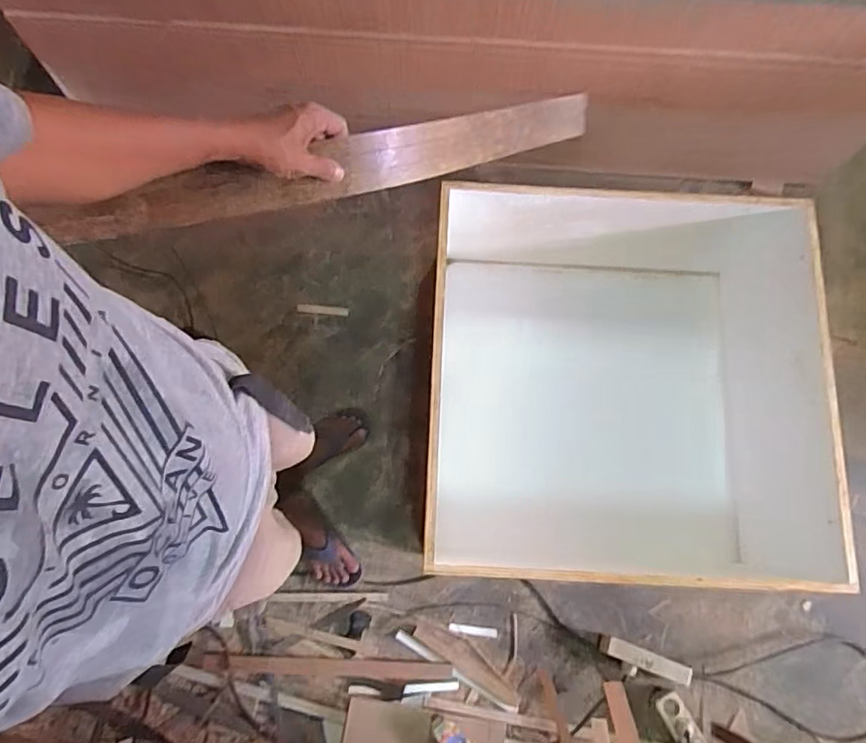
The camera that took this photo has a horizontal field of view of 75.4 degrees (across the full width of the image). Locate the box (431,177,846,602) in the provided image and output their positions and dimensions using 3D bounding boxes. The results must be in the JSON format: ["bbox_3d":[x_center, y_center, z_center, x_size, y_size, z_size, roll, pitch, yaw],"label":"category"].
[{"bbox_3d":[0.402,0.035,1.288,0.794,0.380,0.792,3,77,0],"label":"box"}]

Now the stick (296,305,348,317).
[{"bbox_3d":[-0.303,-0.168,1.542,0.142,0.006,0.025,7,77,0],"label":"stick"}]

